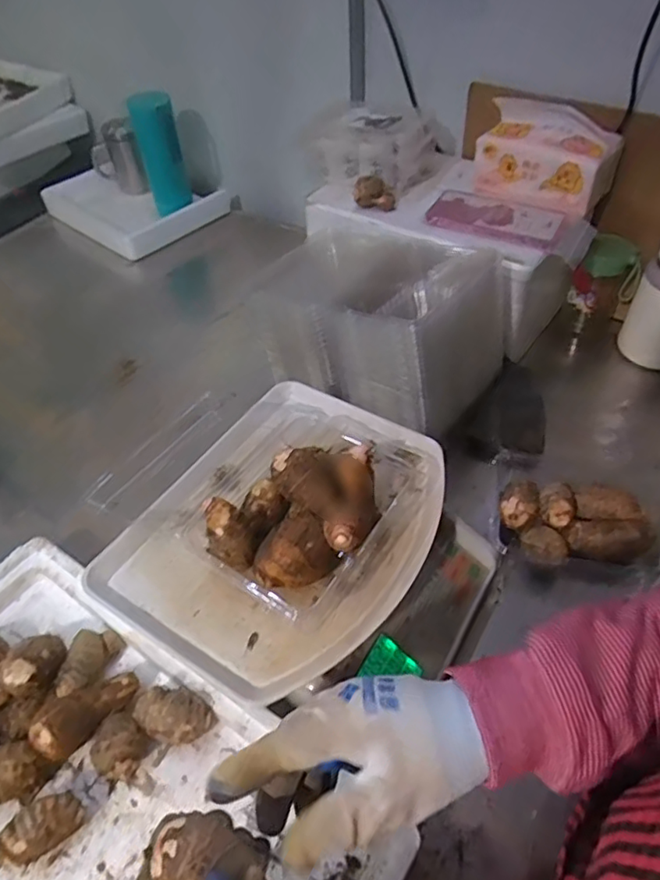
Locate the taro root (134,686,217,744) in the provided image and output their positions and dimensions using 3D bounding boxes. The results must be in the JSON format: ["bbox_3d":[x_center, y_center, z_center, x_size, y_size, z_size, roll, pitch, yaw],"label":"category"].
[{"bbox_3d":[-0.132,0.231,0.495,0.066,0.035,0.037,3,48,6],"label":"taro root"}]

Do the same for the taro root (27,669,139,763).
[{"bbox_3d":[-0.200,0.221,0.488,0.039,0.030,0.086,35,38,27],"label":"taro root"}]

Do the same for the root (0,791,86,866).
[{"bbox_3d":[-0.214,0.292,0.445,0.056,0.035,0.032,-26,52,-19],"label":"root"}]

